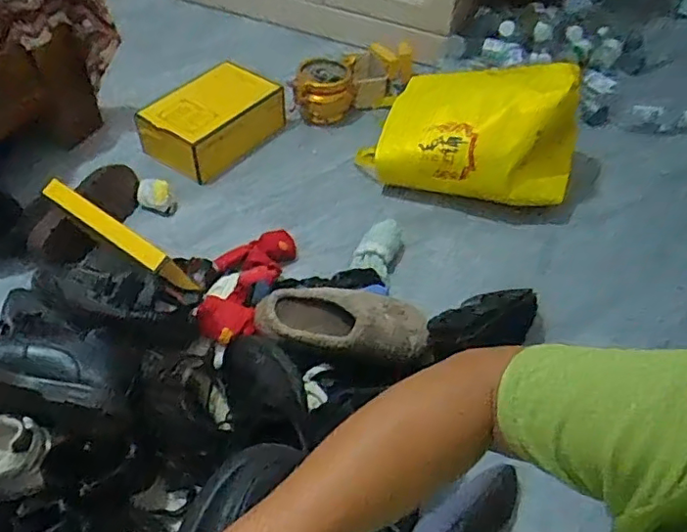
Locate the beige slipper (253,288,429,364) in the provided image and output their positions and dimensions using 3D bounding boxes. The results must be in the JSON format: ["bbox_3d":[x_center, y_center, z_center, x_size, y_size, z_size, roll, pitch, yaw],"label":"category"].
[{"bbox_3d":[0.000,0.088,0.909,0.259,0.064,0.117,-3,49,-6],"label":"beige slipper"}]

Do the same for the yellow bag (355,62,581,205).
[{"bbox_3d":[0.253,-0.285,1.193,0.418,0.216,0.213,11,49,6],"label":"yellow bag"}]

